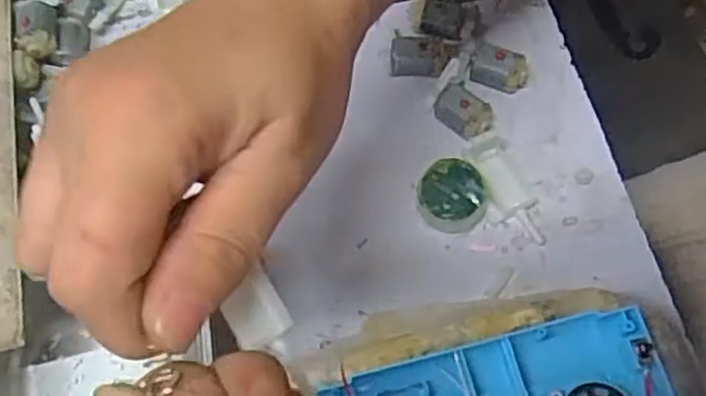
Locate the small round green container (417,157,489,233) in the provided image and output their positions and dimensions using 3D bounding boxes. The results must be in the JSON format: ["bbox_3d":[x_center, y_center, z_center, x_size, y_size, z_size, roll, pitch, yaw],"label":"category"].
[{"bbox_3d":[0.049,-0.001,0.355,0.034,0.017,0.031,-1,67,2],"label":"small round green container"}]

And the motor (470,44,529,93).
[{"bbox_3d":[0.077,-0.068,0.379,0.030,0.015,0.015,18,69,9],"label":"motor"}]

